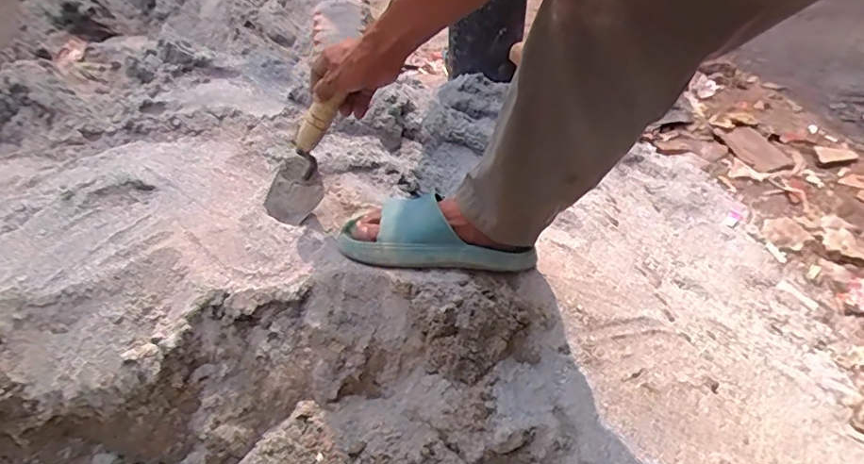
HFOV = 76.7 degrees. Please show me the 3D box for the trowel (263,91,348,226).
[{"bbox_3d":[-0.182,-0.103,0.779,0.075,0.222,0.081,21,41,-11],"label":"trowel"}]

